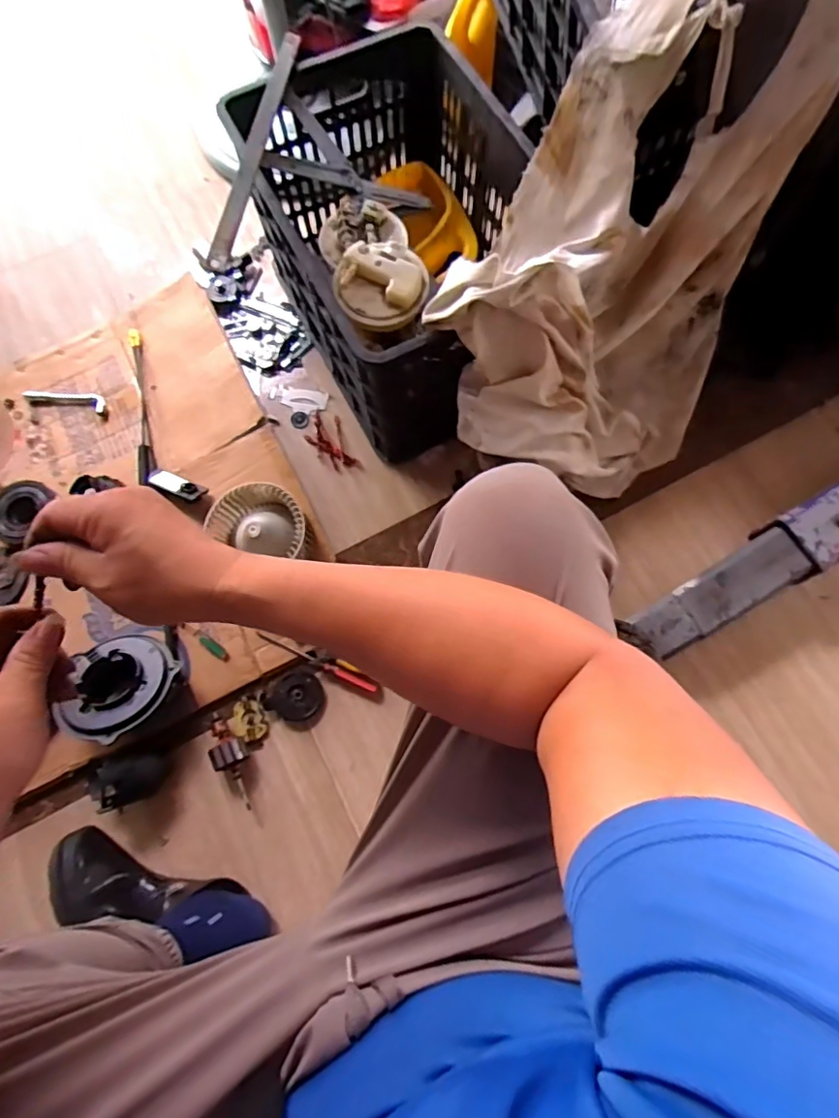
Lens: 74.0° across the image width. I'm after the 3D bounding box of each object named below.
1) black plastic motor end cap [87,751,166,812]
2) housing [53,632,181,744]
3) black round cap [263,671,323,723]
[{"bbox_3d":[-0.371,0.280,0.701,0.077,0.072,0.062,-9,74,-1],"label":"black plastic motor end cap"},{"bbox_3d":[-0.390,0.169,0.732,0.142,0.045,0.142,0,48,0],"label":"housing"},{"bbox_3d":[-0.173,0.194,0.787,0.068,0.014,0.068,0,74,1],"label":"black round cap"}]

